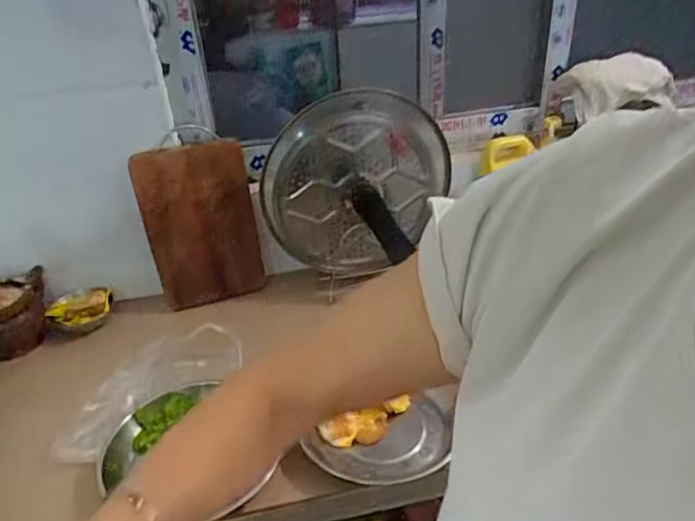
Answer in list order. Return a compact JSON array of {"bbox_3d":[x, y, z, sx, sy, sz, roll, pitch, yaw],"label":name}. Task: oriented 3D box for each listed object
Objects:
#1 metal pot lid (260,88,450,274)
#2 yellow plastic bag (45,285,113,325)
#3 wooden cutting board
[{"bbox_3d":[0.019,-0.134,0.981,0.321,0.296,0.096,-10,34,-9],"label":"metal pot lid"},{"bbox_3d":[-0.451,0.080,0.975,0.102,0.046,0.048,-13,35,-12],"label":"yellow plastic bag"},{"bbox_3d":[-0.254,-0.059,0.997,0.182,0.294,0.029,-14,35,-15],"label":"wooden cutting board"}]

